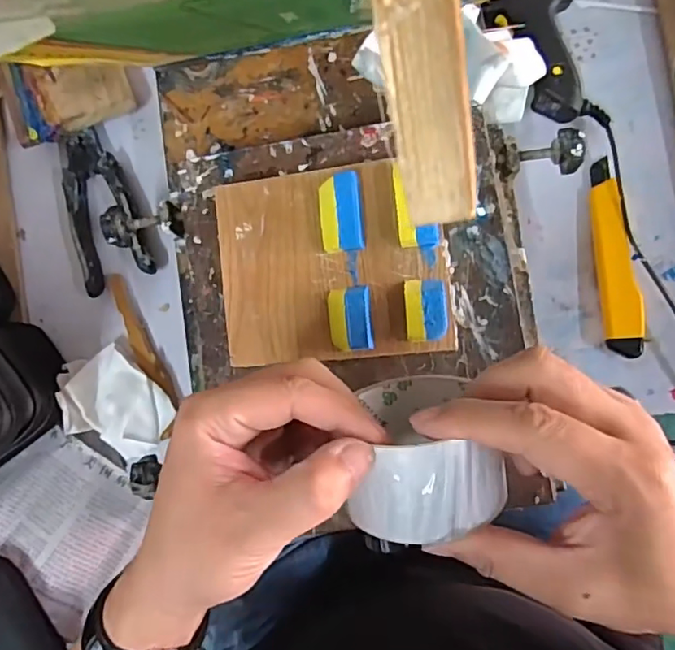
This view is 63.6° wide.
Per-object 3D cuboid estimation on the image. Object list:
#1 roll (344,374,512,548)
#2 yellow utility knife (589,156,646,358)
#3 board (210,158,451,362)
[{"bbox_3d":[0.046,0.062,0.281,0.088,0.093,0.051,-5,103,11],"label":"roll"},{"bbox_3d":[0.229,-0.057,0.447,0.031,0.020,0.164,-3,81,6],"label":"yellow utility knife"},{"bbox_3d":[-0.004,-0.045,0.385,0.158,0.020,0.136,-7,81,5],"label":"board"}]

